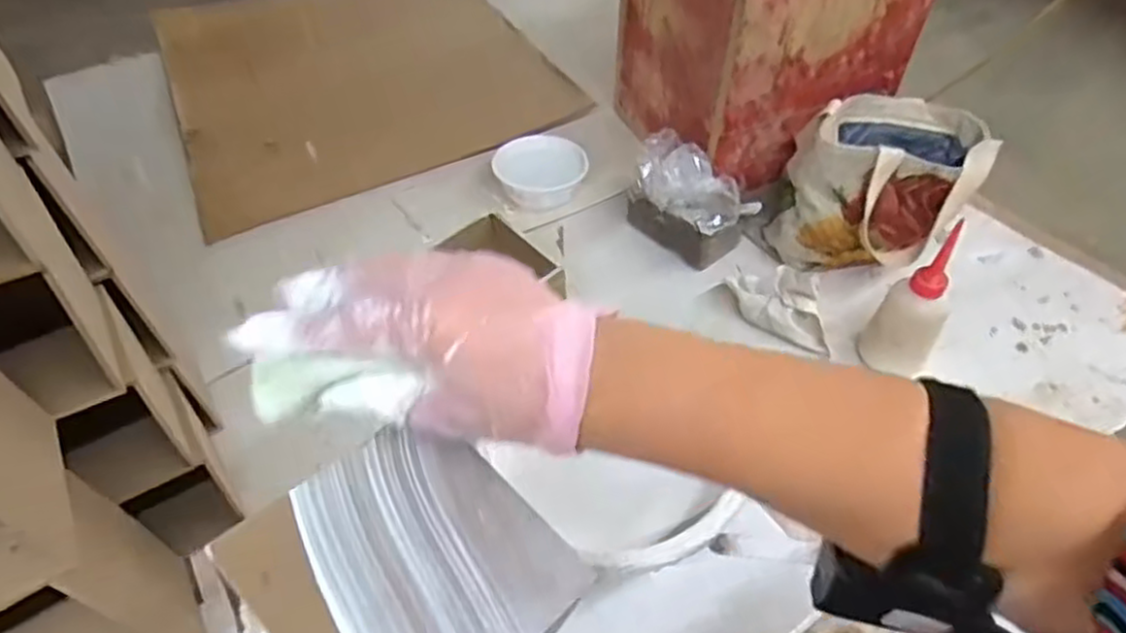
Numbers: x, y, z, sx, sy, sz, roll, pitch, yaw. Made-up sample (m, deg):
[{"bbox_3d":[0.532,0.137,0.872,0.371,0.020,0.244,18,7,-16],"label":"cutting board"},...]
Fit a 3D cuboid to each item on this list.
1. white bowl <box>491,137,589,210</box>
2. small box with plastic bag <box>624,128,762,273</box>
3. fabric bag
[{"bbox_3d":[-0.030,-0.181,0.892,0.104,0.047,0.104,-1,50,2],"label":"white bowl"},{"bbox_3d":[0.146,-0.137,0.805,0.083,0.110,0.134,-34,57,-23],"label":"small box with plastic bag"},{"bbox_3d":[0.349,-0.151,0.786,0.181,0.139,0.194,30,58,25],"label":"fabric bag"}]

